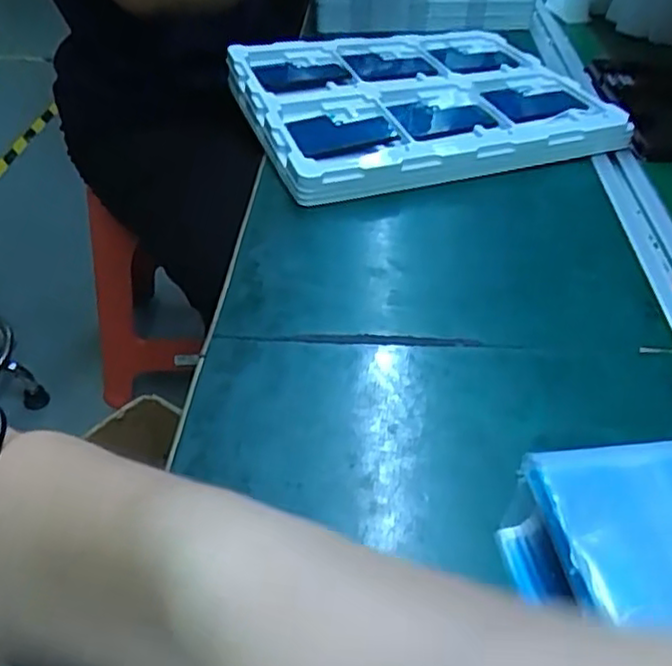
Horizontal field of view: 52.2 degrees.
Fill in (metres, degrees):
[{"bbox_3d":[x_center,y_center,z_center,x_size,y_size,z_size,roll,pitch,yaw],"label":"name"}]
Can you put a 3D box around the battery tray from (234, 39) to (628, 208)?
[{"bbox_3d":[0.075,-0.238,0.692,0.328,0.041,0.285,-11,42,-15],"label":"battery tray"}]

